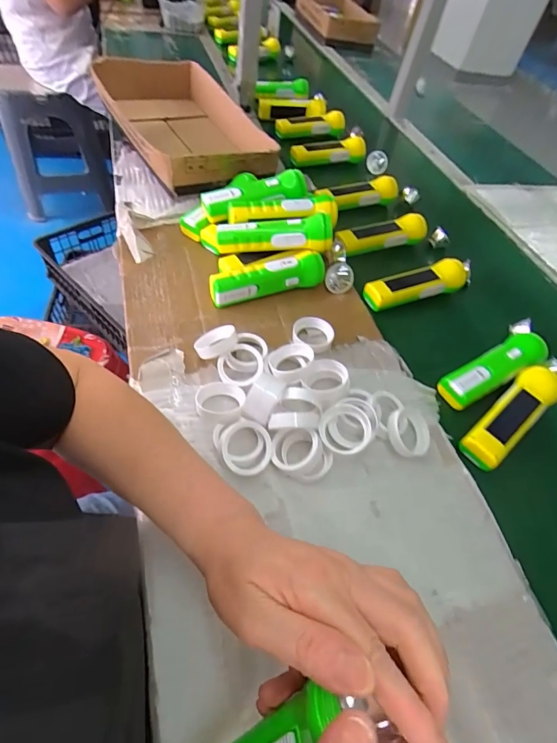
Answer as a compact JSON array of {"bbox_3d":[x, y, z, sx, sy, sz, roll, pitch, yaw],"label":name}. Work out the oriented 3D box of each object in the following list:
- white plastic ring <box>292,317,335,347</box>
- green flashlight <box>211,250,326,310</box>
[{"bbox_3d":[0.046,-0.051,0.507,0.053,0.015,0.049,1,54,-2],"label":"white plastic ring"},{"bbox_3d":[-0.016,-0.133,0.546,0.166,0.047,0.045,-15,55,-15],"label":"green flashlight"}]

